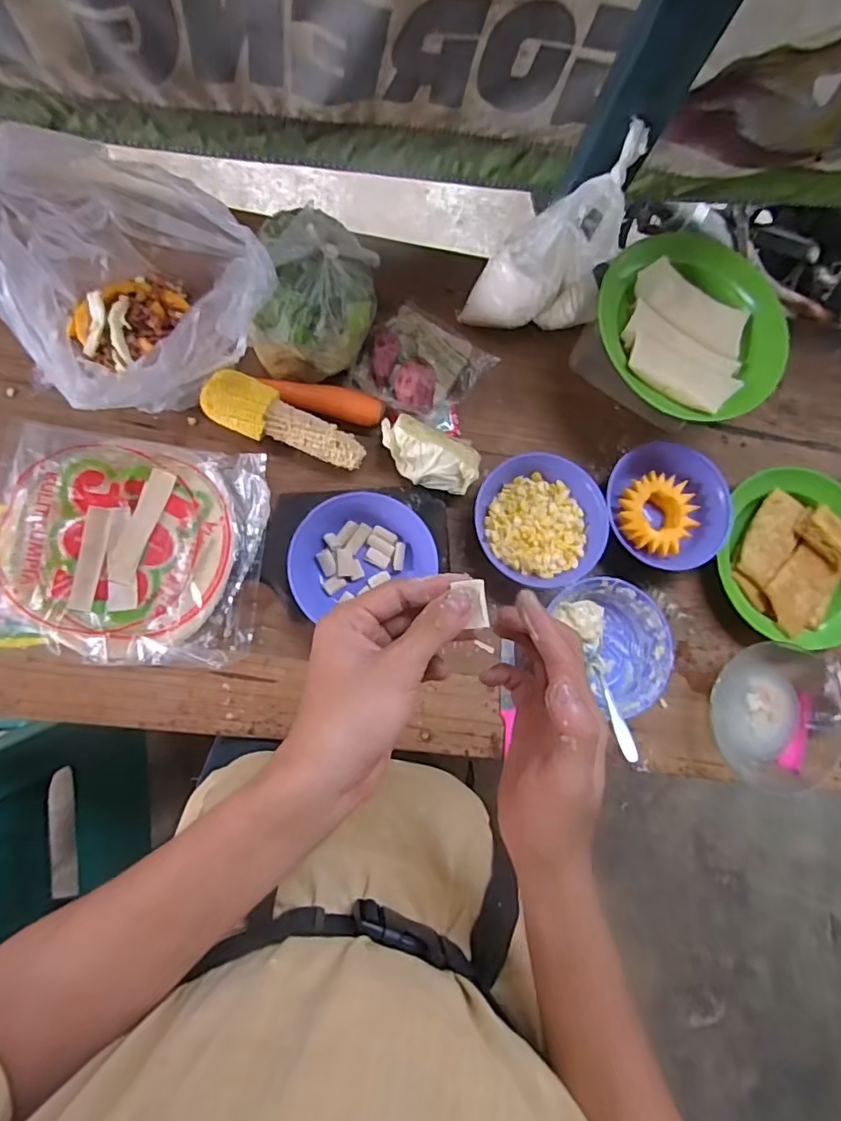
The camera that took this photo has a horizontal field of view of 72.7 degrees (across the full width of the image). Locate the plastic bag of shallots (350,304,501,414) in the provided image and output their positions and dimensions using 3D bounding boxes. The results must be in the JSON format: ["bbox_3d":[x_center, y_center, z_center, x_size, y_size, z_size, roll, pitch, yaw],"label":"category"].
[{"bbox_3d":[0.004,-0.224,0.649,0.127,0.057,0.132,33,83,0],"label":"plastic bag of shallots"}]

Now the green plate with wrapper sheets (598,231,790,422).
[{"bbox_3d":[0.302,-0.253,0.607,0.201,0.051,0.195,2,77,-11],"label":"green plate with wrapper sheets"}]

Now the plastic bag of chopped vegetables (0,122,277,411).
[{"bbox_3d":[-0.263,-0.260,0.534,0.209,0.202,0.216,-32,87,-7],"label":"plastic bag of chopped vegetables"}]

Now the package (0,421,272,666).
[{"bbox_3d":[-0.293,-0.013,0.577,0.252,0.032,0.224,7,79,-7],"label":"package"}]

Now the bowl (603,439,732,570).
[{"bbox_3d":[0.284,-0.066,0.661,0.147,0.046,0.138,0,84,-4],"label":"bowl"}]

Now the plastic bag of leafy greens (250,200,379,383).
[{"bbox_3d":[-0.109,-0.277,0.597,0.121,0.084,0.153,10,83,-3],"label":"plastic bag of leafy greens"}]

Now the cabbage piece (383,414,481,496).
[{"bbox_3d":[0.009,-0.114,0.612,0.113,0.046,0.062,19,83,-2],"label":"cabbage piece"}]

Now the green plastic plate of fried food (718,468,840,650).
[{"bbox_3d":[0.445,-0.005,0.675,0.196,0.049,0.204,0,84,-4],"label":"green plastic plate of fried food"}]

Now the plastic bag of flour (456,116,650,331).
[{"bbox_3d":[0.134,-0.321,0.608,0.150,0.181,0.085,-12,85,-6],"label":"plastic bag of flour"}]

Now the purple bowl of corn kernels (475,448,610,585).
[{"bbox_3d":[0.132,-0.046,0.633,0.144,0.045,0.140,0,84,-4],"label":"purple bowl of corn kernels"}]

